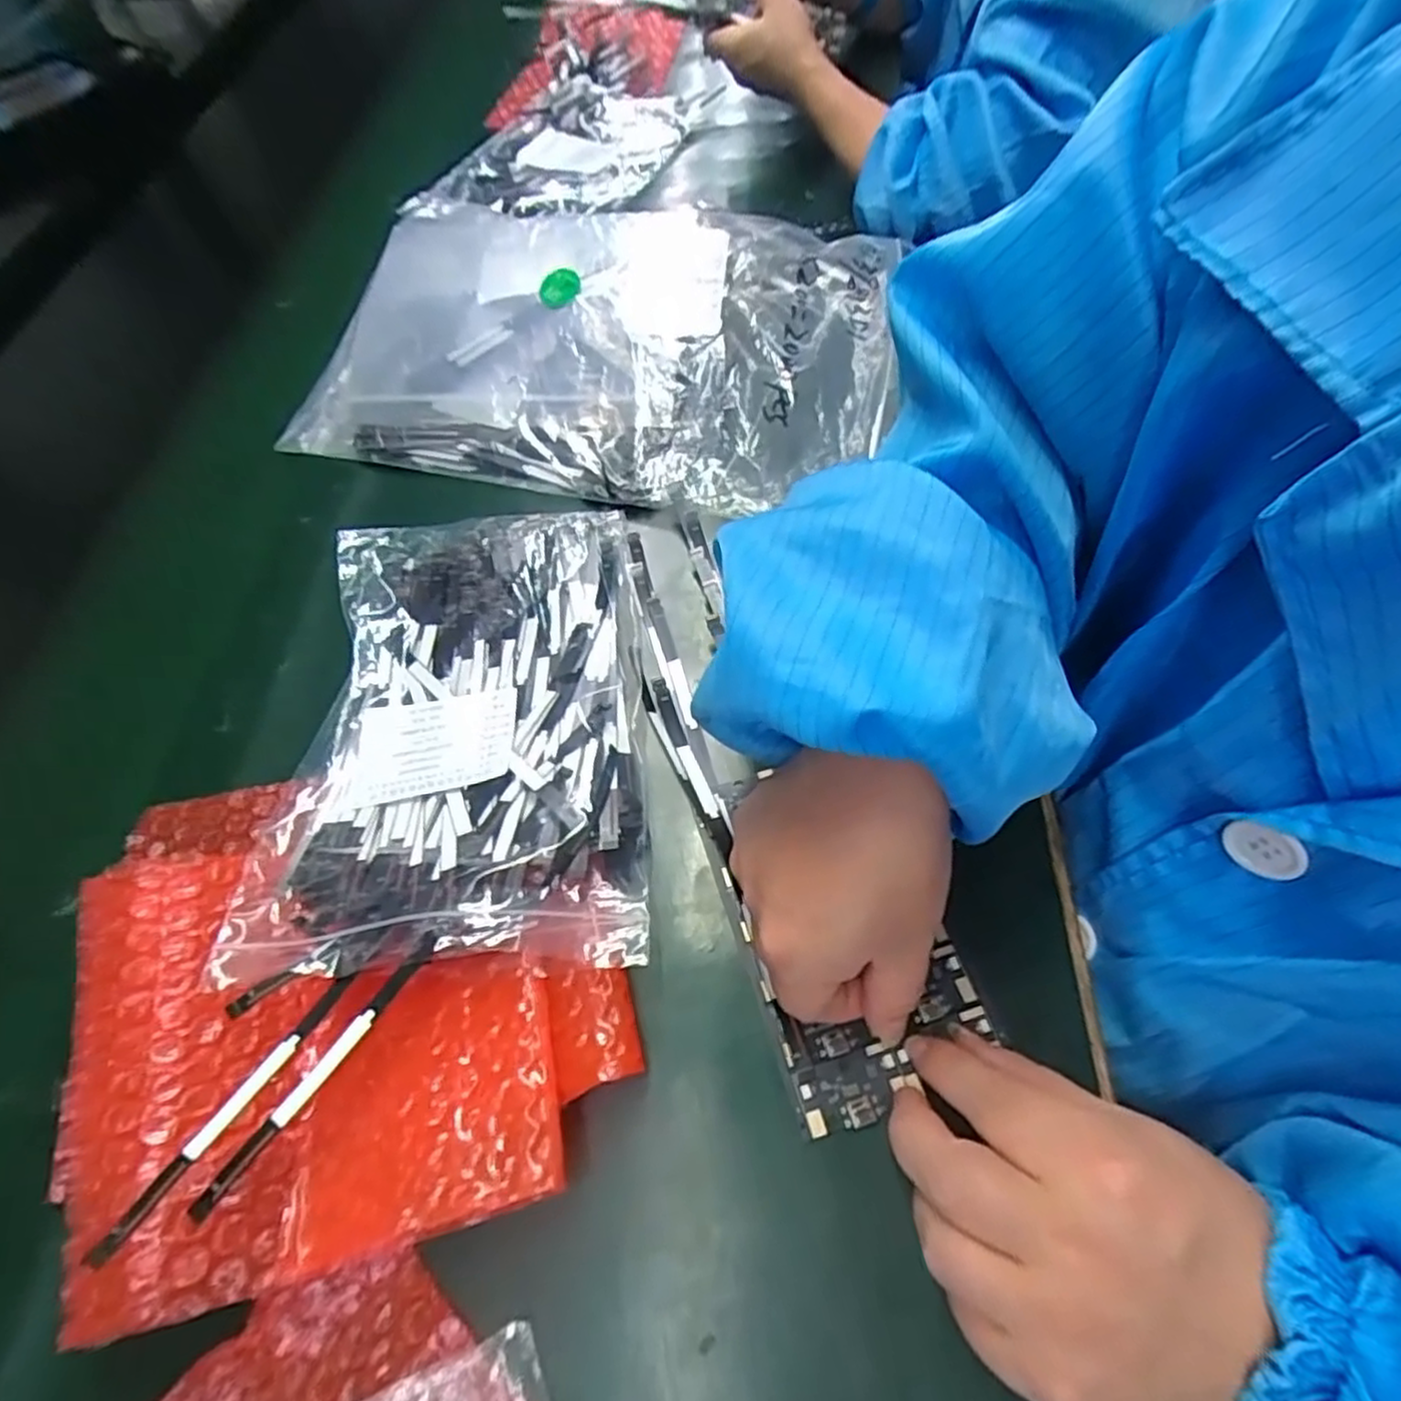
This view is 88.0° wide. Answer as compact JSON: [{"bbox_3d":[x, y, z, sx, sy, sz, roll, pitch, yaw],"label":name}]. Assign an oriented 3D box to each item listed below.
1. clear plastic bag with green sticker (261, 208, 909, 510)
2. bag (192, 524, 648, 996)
[{"bbox_3d":[-0.059,-0.228,0.430,0.342,0.060,0.221,12,61,12],"label":"clear plastic bag with green sticker"},{"bbox_3d":[-0.104,-0.001,0.316,0.152,0.038,0.225,-5,59,2],"label":"bag"}]

